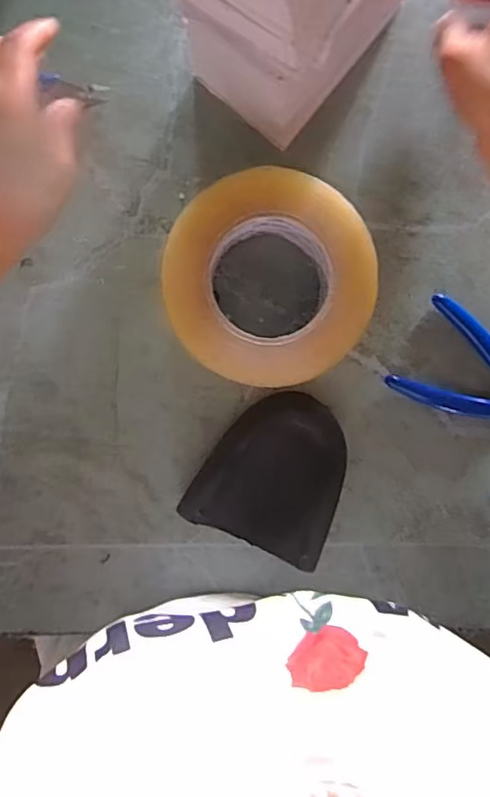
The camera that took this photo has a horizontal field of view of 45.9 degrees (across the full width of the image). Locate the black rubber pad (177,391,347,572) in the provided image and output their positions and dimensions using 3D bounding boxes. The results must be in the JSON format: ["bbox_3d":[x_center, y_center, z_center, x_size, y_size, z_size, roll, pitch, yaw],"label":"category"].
[{"bbox_3d":[0.022,0.048,0.393,0.094,0.031,0.102,24,91,-2],"label":"black rubber pad"}]

